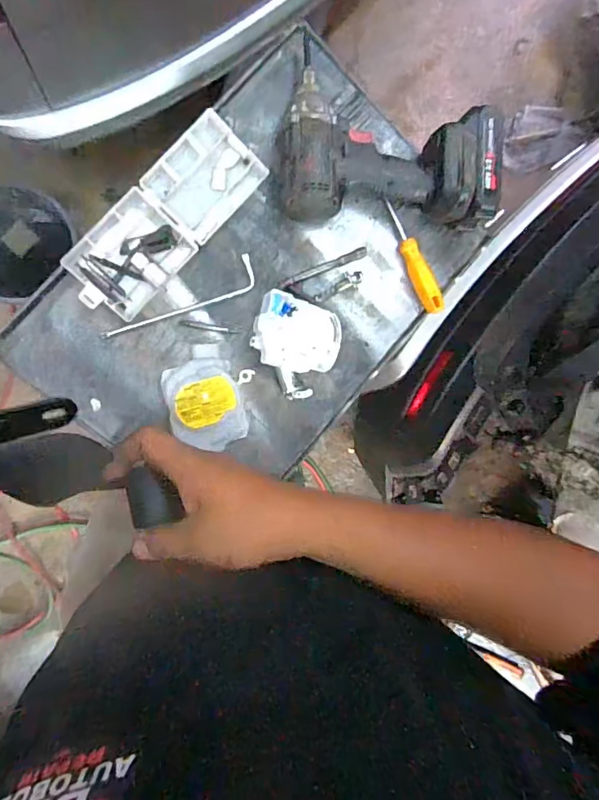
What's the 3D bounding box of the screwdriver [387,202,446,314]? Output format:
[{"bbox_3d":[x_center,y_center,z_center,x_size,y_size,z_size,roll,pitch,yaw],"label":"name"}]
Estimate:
[{"bbox_3d":[0.136,-0.167,0.573,0.023,0.020,0.137,-22,98,-10],"label":"screwdriver"}]

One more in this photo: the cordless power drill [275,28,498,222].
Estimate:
[{"bbox_3d":[0.095,-0.279,0.528,0.229,0.070,0.174,-1,94,-12],"label":"cordless power drill"}]

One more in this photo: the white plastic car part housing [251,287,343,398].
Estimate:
[{"bbox_3d":[-0.006,-0.057,0.536,0.094,0.038,0.100,-1,94,-12],"label":"white plastic car part housing"}]

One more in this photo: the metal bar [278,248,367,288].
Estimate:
[{"bbox_3d":[0.028,-0.149,0.551,0.108,0.011,0.010,-24,98,-10],"label":"metal bar"}]

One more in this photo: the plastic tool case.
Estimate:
[{"bbox_3d":[-0.138,-0.190,0.513,0.084,0.028,0.227,43,84,-12],"label":"plastic tool case"}]

